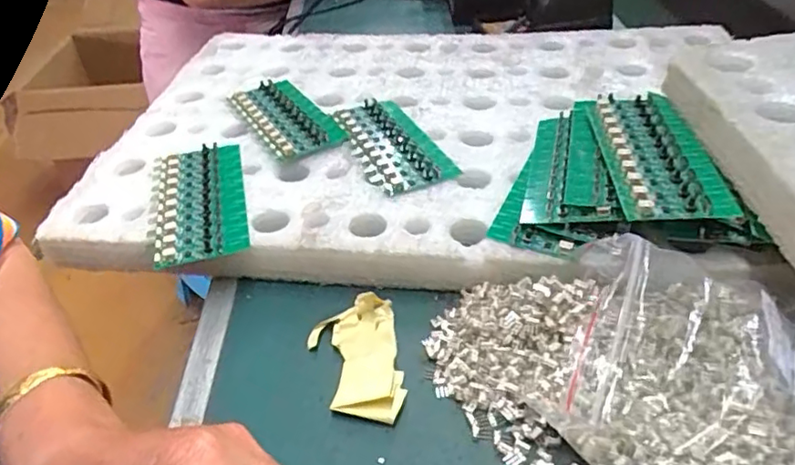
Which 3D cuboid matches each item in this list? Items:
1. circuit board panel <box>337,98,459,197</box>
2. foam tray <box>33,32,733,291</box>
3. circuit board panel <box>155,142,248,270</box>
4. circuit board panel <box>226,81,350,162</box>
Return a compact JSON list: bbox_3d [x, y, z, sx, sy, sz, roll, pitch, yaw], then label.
[{"bbox_3d":[-0.005,-0.073,0.493,0.063,0.009,0.135,-16,40,-14],"label":"circuit board panel"},{"bbox_3d":[0.011,-0.088,0.538,0.509,0.044,0.379,1,39,7],"label":"foam tray"},{"bbox_3d":[-0.146,-0.026,0.446,0.061,0.007,0.133,-11,39,-9],"label":"circuit board panel"},{"bbox_3d":[-0.101,-0.104,0.536,0.061,0.011,0.143,-24,43,-23],"label":"circuit board panel"}]

